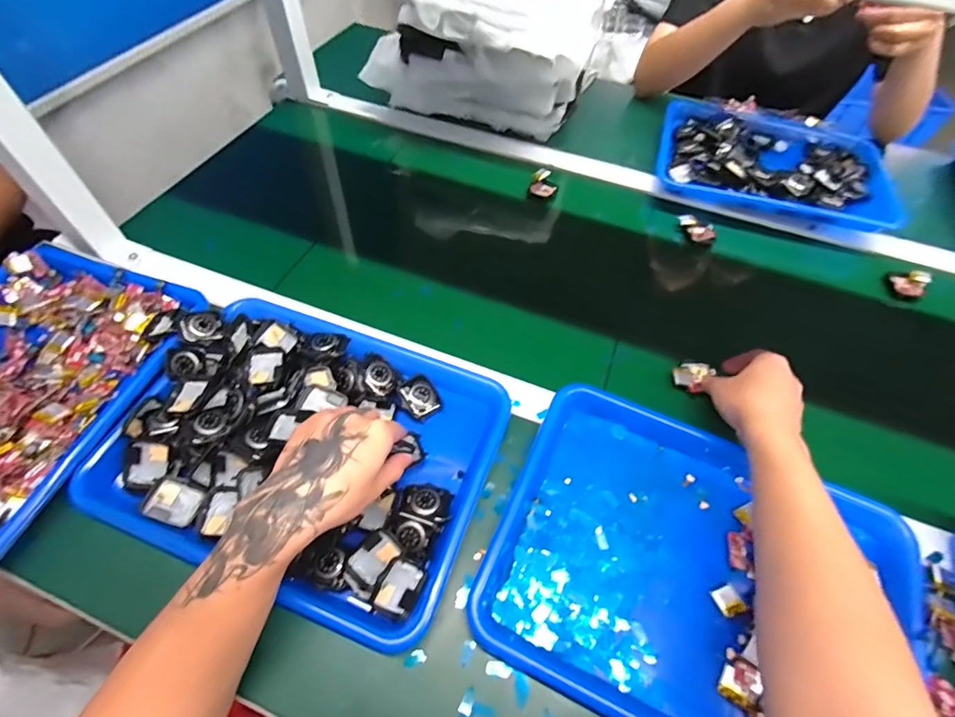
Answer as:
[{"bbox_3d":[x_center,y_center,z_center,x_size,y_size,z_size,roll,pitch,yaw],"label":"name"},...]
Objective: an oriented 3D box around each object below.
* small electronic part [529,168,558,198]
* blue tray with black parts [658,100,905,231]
[{"bbox_3d":[0.101,-0.265,0.697,0.038,0.022,0.041,11,58,5],"label":"small electronic part"},{"bbox_3d":[0.452,-0.304,0.719,0.327,0.059,0.241,16,59,8],"label":"blue tray with black parts"}]

